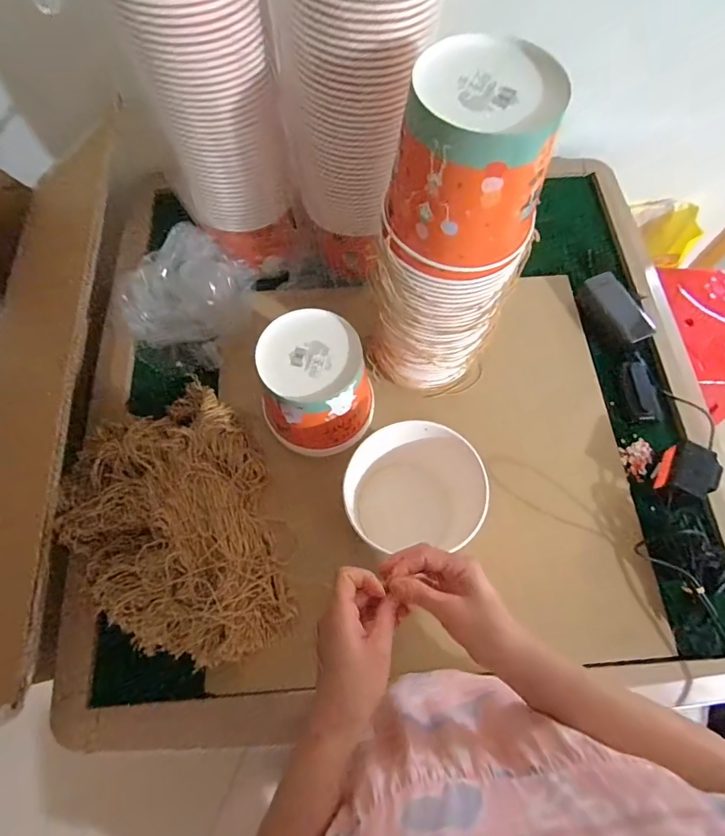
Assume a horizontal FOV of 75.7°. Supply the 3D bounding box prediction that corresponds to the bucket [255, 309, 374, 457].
[{"bbox_3d":[-0.066,-0.041,0.629,0.135,0.142,0.140,0,68,-1],"label":"bucket"}]

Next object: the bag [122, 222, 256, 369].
[{"bbox_3d":[-0.278,-0.183,0.726,0.184,0.115,0.201,5,68,1],"label":"bag"}]

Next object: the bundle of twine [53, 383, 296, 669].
[{"bbox_3d":[-0.243,0.141,0.615,0.259,0.053,0.364,-26,71,-11],"label":"bundle of twine"}]

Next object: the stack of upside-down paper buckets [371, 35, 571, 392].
[{"bbox_3d":[0.106,-0.190,0.566,0.151,0.399,0.151,16,68,5],"label":"stack of upside-down paper buckets"}]

